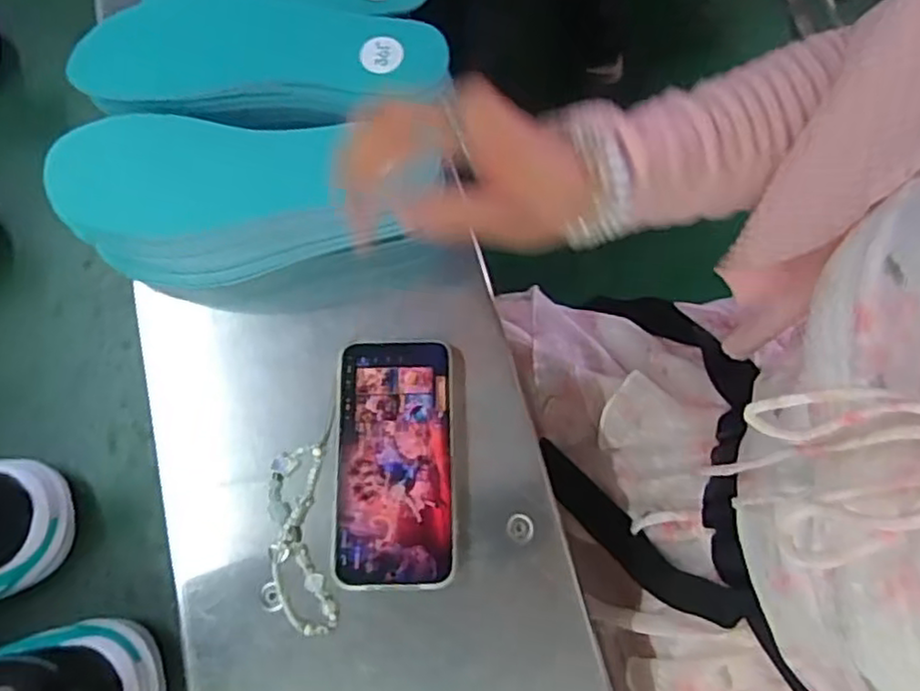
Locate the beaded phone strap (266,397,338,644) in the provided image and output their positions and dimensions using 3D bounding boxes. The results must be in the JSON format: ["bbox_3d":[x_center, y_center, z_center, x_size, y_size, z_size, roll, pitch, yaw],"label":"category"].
[{"bbox_3d":[-0.098,0.106,0.421,0.041,0.004,0.137,-4,73,-1],"label":"beaded phone strap"}]

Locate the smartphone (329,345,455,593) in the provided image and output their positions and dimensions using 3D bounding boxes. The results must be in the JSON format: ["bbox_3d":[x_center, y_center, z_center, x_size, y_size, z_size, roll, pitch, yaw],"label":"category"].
[{"bbox_3d":[-0.041,0.072,0.425,0.075,0.012,0.150,-1,73,0],"label":"smartphone"}]

